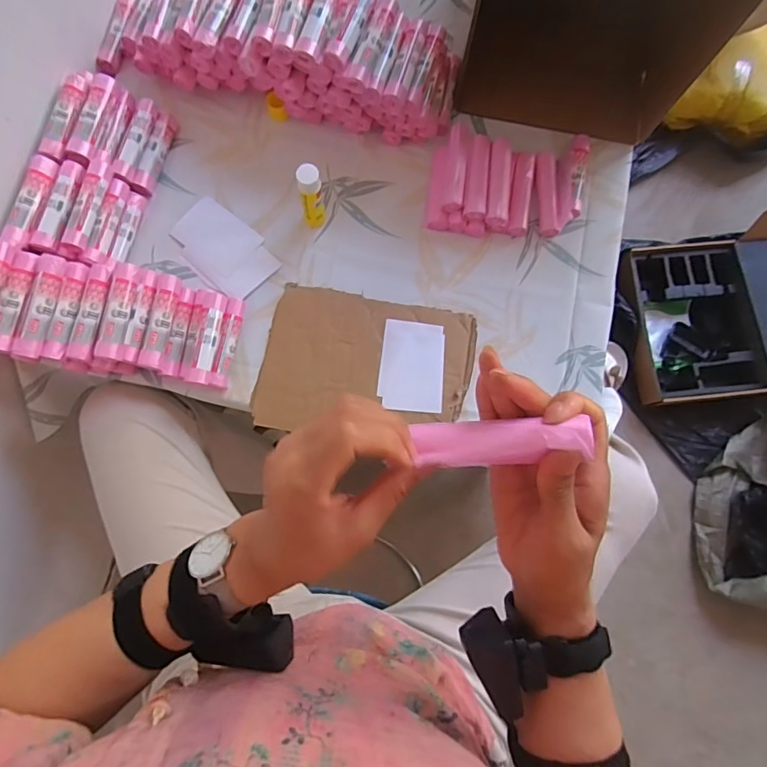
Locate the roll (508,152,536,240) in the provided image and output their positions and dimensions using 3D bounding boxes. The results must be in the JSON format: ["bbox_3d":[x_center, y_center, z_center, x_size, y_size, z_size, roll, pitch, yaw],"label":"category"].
[{"bbox_3d":[0.199,-0.274,0.701,0.030,0.022,0.123,7,79,0],"label":"roll"}]

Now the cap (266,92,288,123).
[{"bbox_3d":[-0.152,-0.393,0.684,0.025,0.036,0.022,-18,80,-4],"label":"cap"}]

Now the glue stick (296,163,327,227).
[{"bbox_3d":[-0.094,-0.243,0.634,0.030,0.105,0.027,-13,80,-3],"label":"glue stick"}]

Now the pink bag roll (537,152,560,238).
[{"bbox_3d":[0.237,-0.276,0.701,0.027,0.024,0.125,1,79,-1],"label":"pink bag roll"}]

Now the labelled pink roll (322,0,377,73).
[{"bbox_3d":[-0.037,-0.443,0.593,0.029,0.022,0.119,23,80,3],"label":"labelled pink roll"}]

